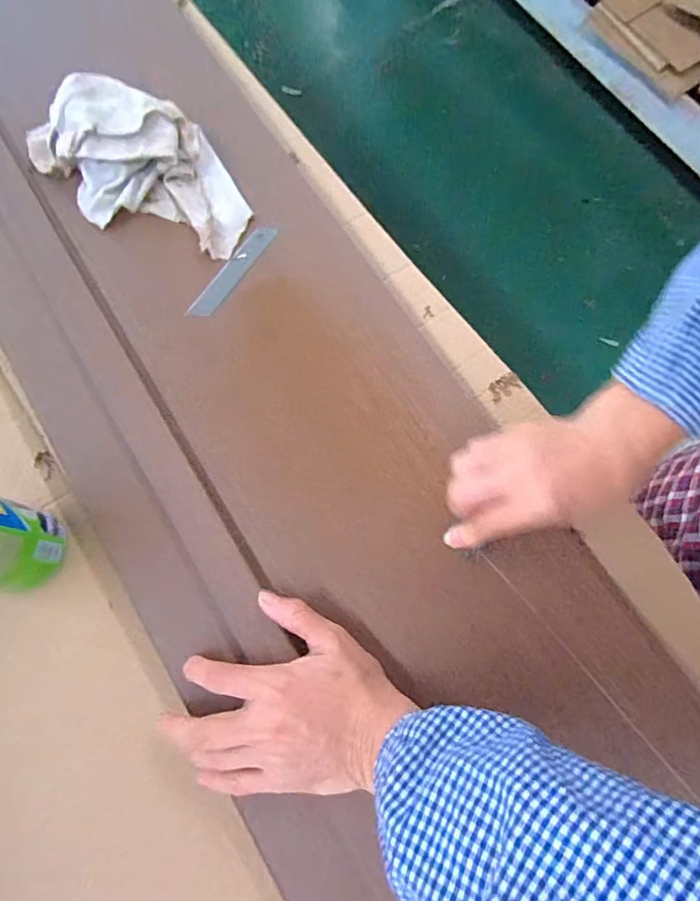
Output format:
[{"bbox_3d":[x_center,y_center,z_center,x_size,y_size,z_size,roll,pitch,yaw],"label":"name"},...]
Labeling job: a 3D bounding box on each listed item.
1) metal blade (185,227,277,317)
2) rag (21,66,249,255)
[{"bbox_3d":[-0.097,-0.147,0.410,0.017,0.004,0.100,34,77,-2],"label":"metal blade"},{"bbox_3d":[-0.180,-0.240,0.410,0.203,0.050,0.103,17,75,5],"label":"rag"}]

